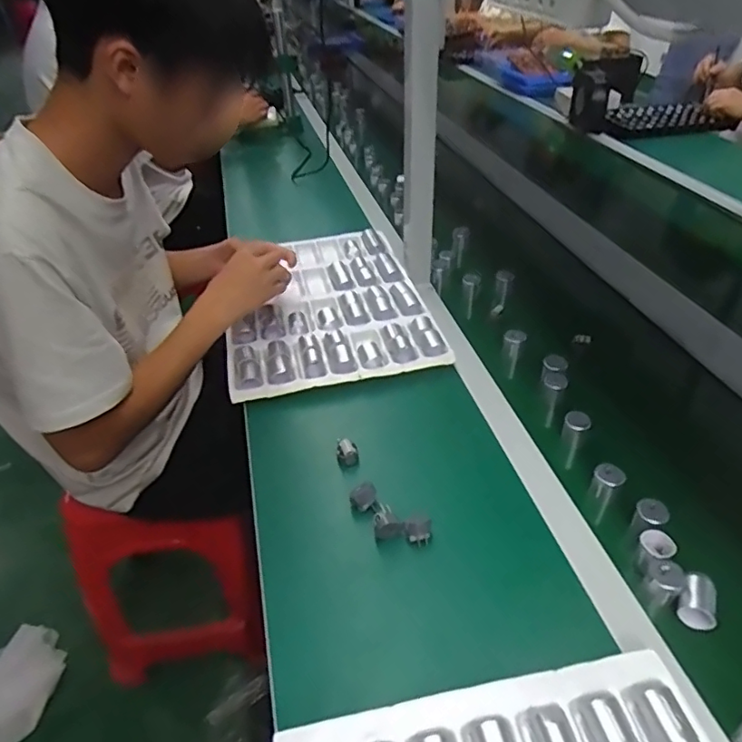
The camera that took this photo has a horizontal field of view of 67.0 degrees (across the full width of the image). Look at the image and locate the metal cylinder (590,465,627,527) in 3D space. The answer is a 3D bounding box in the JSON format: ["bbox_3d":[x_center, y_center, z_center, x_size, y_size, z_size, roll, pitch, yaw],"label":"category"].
[{"bbox_3d":[0.259,0.138,0.624,0.028,0.071,0.028,-4,41,3],"label":"metal cylinder"}]

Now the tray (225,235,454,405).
[{"bbox_3d":[-0.079,-0.122,0.931,0.310,0.032,0.431,-12,41,-7],"label":"tray"}]

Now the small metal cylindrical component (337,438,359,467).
[{"bbox_3d":[-0.028,0.096,0.670,0.023,0.028,0.021,-4,41,3],"label":"small metal cylindrical component"}]

